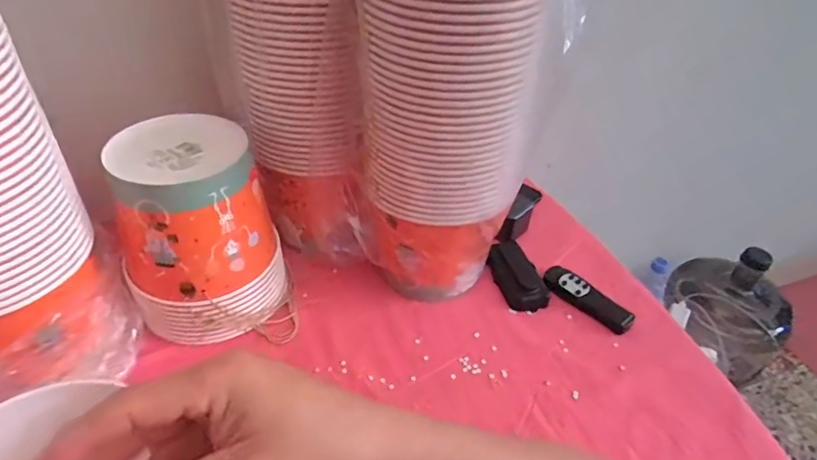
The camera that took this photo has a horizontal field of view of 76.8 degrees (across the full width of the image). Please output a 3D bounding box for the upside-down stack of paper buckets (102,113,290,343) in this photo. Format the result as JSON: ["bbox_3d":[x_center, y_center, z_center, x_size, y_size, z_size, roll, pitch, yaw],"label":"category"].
[{"bbox_3d":[-0.212,0.007,0.539,0.149,0.198,0.138,-10,42,-15],"label":"upside-down stack of paper buckets"}]

